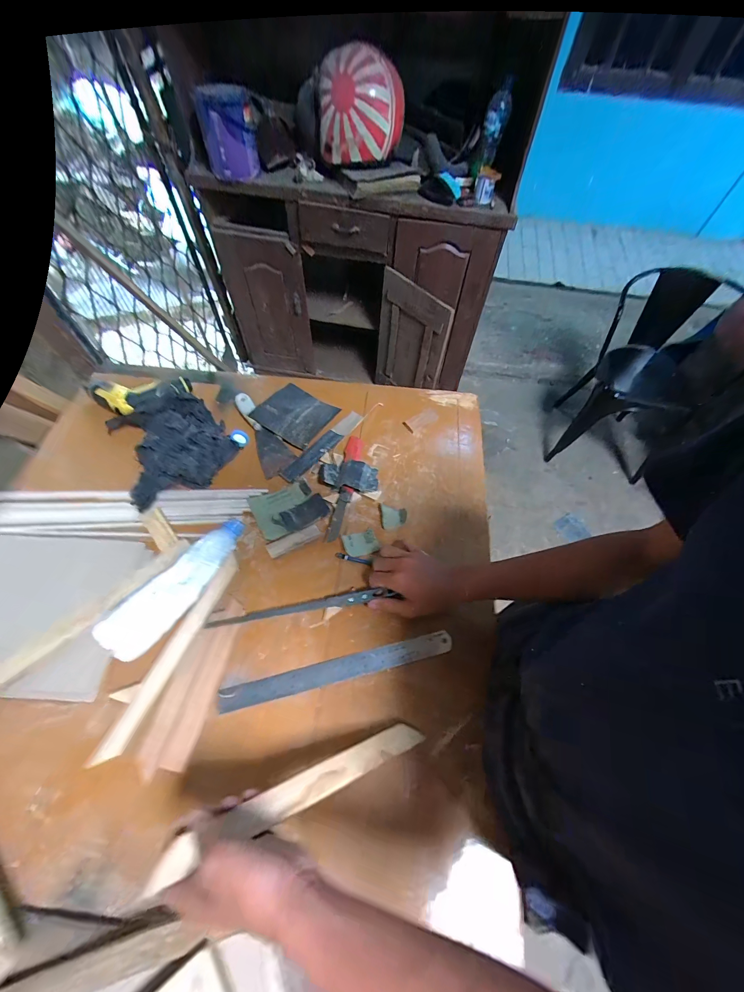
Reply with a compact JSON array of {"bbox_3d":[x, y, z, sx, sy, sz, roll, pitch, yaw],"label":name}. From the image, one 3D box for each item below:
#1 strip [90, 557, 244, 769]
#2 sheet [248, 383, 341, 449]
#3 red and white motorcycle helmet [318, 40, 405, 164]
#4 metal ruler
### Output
[{"bbox_3d":[-0.269,0.207,0.467,0.030,0.013,0.276,22,60,9],"label":"strip"},{"bbox_3d":[-0.158,-0.171,0.697,0.132,0.020,0.128,28,62,12],"label":"sheet"},{"bbox_3d":[-0.026,-1.034,0.909,0.228,0.217,0.202,-3,62,-3],"label":"red and white motorcycle helmet"},{"bbox_3d":[-0.043,0.243,0.475,0.320,0.006,0.031,-11,61,-10],"label":"metal ruler"}]

